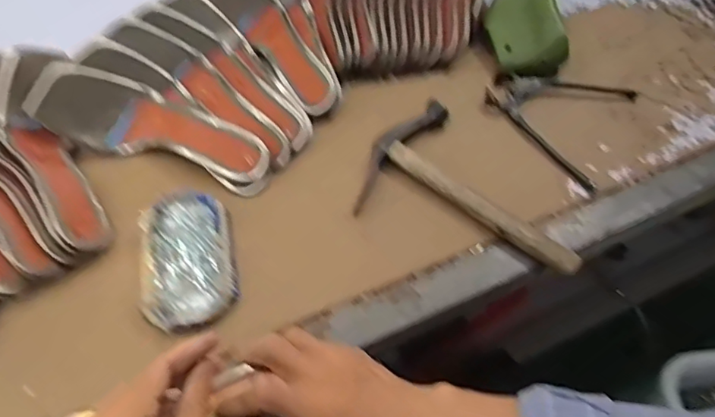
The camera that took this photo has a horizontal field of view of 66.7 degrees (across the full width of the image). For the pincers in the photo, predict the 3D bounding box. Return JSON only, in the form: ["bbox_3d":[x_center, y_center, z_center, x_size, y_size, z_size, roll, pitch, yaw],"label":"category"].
[{"bbox_3d":[0.212,-0.105,0.598,0.144,0.017,0.144,27,61,16],"label":"pincers"}]

